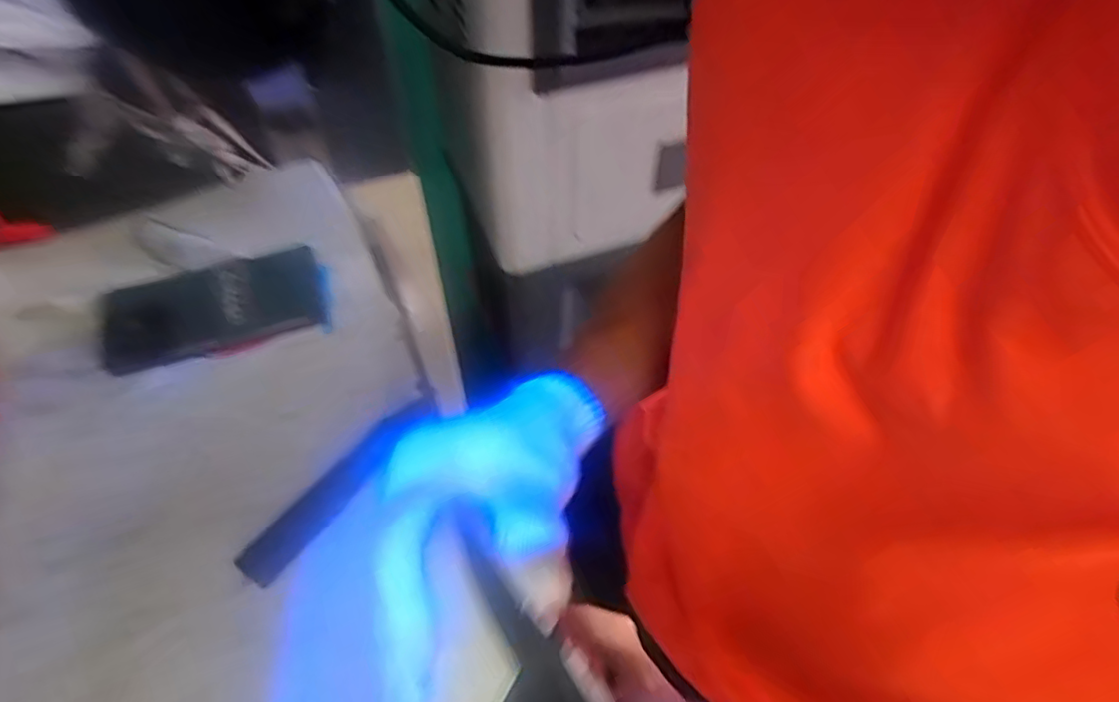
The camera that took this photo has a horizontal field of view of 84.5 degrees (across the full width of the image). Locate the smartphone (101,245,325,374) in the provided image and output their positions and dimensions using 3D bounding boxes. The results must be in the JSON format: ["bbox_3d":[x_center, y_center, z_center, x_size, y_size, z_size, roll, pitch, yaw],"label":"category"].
[{"bbox_3d":[-0.276,-0.035,0.491,0.157,0.012,0.081,-15,67,-14],"label":"smartphone"}]

